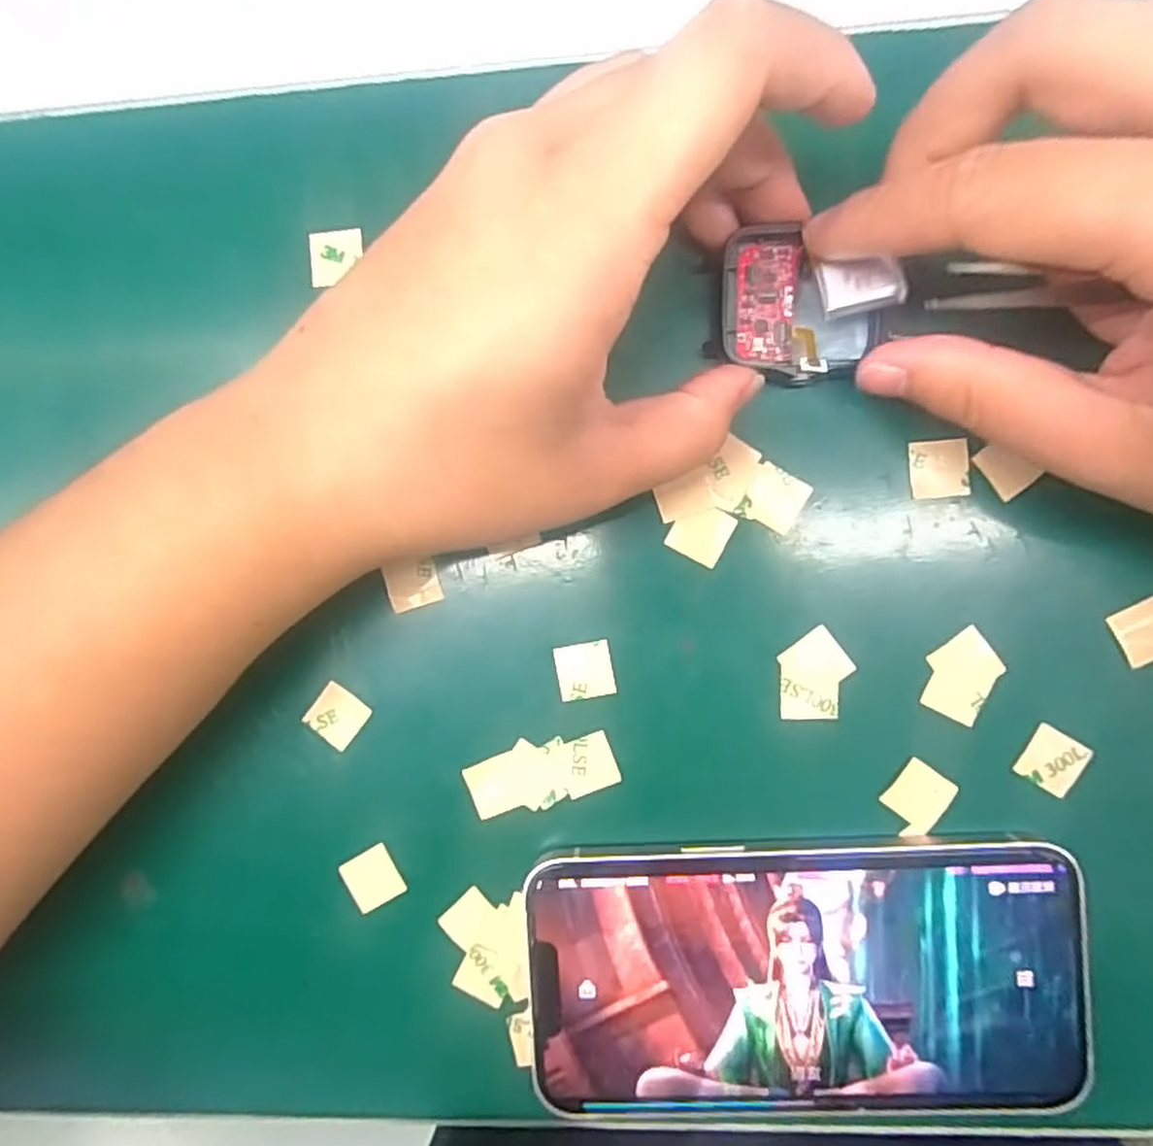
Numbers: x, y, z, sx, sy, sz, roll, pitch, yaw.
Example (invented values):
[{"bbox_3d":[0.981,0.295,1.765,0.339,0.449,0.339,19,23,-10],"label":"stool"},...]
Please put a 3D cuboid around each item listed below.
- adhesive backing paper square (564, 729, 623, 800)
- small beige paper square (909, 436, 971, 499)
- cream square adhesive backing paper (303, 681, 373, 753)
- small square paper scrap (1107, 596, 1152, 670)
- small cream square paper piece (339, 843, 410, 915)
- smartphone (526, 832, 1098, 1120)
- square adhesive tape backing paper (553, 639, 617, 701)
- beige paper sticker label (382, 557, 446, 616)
[{"bbox_3d":[0.003,0.054,0.205,0.015,0.004,0.015,-21,88,5],"label":"adhesive backing paper square"},{"bbox_3d":[0.097,-0.028,0.195,0.015,0.004,0.015,-4,89,5],"label":"small beige paper square"},{"bbox_3d":[-0.069,0.041,0.211,0.015,0.004,0.015,38,93,5],"label":"cream square adhesive backing paper"},{"bbox_3d":[0.150,0.015,0.192,0.016,0.004,0.014,-28,87,5],"label":"small square paper scrap"},{"bbox_3d":[-0.058,0.088,0.211,0.016,0.004,0.016,-32,87,4],"label":"small cream square paper piece"},{"bbox_3d":[0.060,0.109,0.198,0.143,0.009,0.072,-4,90,4],"label":"smartphone"},{"bbox_3d":[0.002,0.027,0.206,0.015,0.004,0.015,-10,91,3],"label":"square adhesive tape backing paper"},{"bbox_3d":[-0.046,0.003,0.207,0.015,0.004,0.014,-15,88,5],"label":"beige paper sticker label"}]

